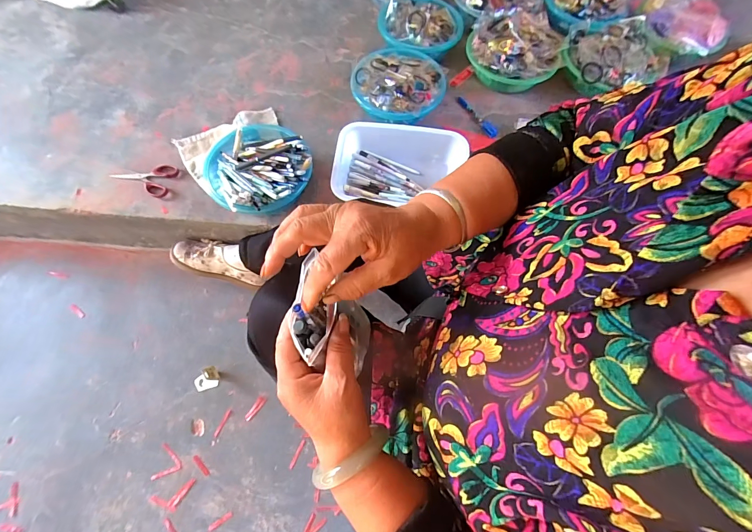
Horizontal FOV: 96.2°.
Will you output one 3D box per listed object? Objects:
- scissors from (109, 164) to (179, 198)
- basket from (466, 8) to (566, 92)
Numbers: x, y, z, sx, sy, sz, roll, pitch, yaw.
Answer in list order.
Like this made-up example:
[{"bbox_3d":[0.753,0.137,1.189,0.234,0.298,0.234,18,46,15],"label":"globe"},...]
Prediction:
[{"bbox_3d":[-0.542,-0.208,0.782,0.147,0.014,0.086,11,68,2],"label":"scissors"},{"bbox_3d":[0.361,-0.561,0.892,0.230,0.113,0.217,27,69,9],"label":"basket"}]

